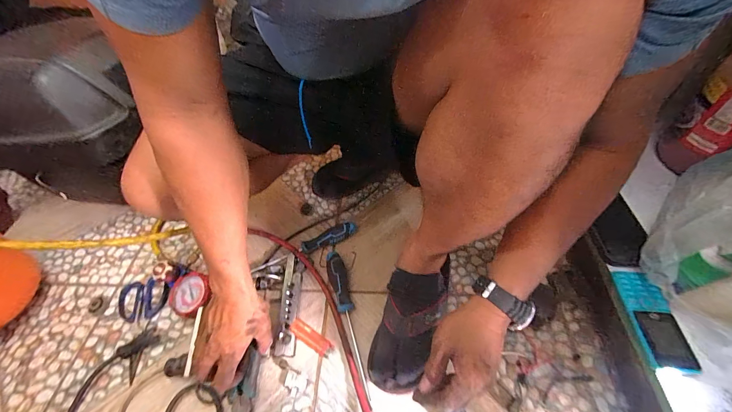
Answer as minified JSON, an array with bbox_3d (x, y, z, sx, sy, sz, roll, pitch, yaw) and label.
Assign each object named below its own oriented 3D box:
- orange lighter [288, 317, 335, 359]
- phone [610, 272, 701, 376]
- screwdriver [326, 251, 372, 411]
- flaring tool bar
[{"bbox_3d":[-0.088,0.213,0.504,0.078,0.017,0.023,34,57,5],"label":"orange lighter"},{"bbox_3d":[0.357,0.138,0.390,0.048,0.017,0.121,4,50,6],"label":"phone"},{"bbox_3d":[-0.030,0.179,0.523,0.037,0.035,0.269,-14,51,-9],"label":"screwdriver"},{"bbox_3d":[-0.130,0.166,0.538,0.030,0.031,0.166,-1,50,2],"label":"flaring tool bar"}]

